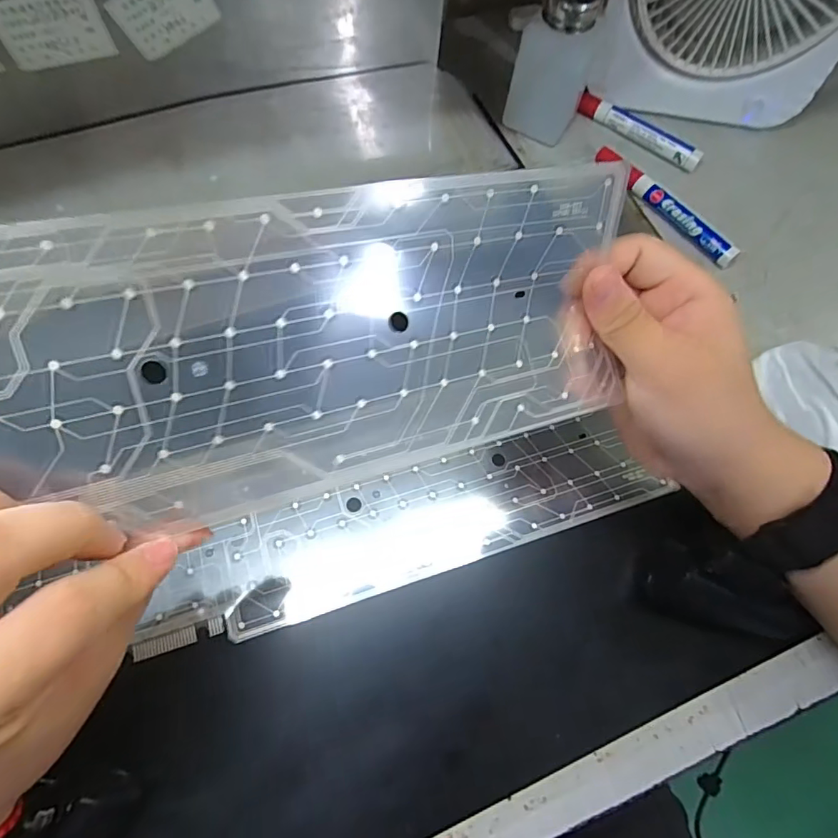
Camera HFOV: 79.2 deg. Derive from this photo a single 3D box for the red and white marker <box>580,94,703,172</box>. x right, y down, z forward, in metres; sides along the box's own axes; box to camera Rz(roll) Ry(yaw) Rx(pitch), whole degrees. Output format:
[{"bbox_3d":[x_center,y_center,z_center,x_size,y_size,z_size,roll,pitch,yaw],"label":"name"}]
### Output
[{"bbox_3d":[0.191,-0.251,0.441,0.115,0.015,0.015,35,69,12],"label":"red and white marker"}]

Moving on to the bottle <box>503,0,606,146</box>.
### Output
[{"bbox_3d":[0.110,-0.289,0.394,0.060,0.119,0.056,28,68,9],"label":"bottle"}]

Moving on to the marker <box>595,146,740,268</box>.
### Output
[{"bbox_3d":[0.196,-0.174,0.408,0.014,0.017,0.142,-34,72,-16],"label":"marker"}]

